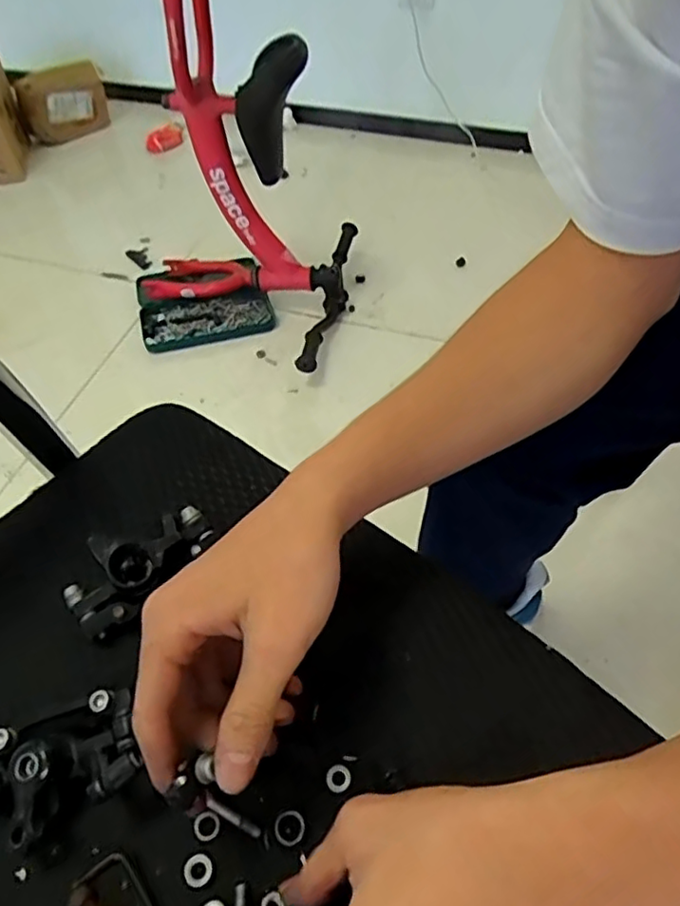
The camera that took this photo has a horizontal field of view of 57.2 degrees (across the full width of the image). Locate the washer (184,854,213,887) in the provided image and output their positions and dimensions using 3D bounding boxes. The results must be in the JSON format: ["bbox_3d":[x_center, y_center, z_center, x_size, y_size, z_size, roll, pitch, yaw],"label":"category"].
[{"bbox_3d":[-0.063,0.184,0.275,0.012,0.004,0.012,-1,54,2],"label":"washer"}]

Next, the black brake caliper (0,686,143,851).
[{"bbox_3d":[-0.130,0.146,0.286,0.083,0.036,0.054,-19,54,-11],"label":"black brake caliper"}]

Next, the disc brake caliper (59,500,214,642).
[{"bbox_3d":[-0.109,0.062,0.344,0.041,0.037,0.086,29,59,23],"label":"disc brake caliper"}]

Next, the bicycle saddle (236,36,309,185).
[{"bbox_3d":[-0.103,-0.530,0.977,0.113,0.192,0.090,-4,49,-3],"label":"bicycle saddle"}]

